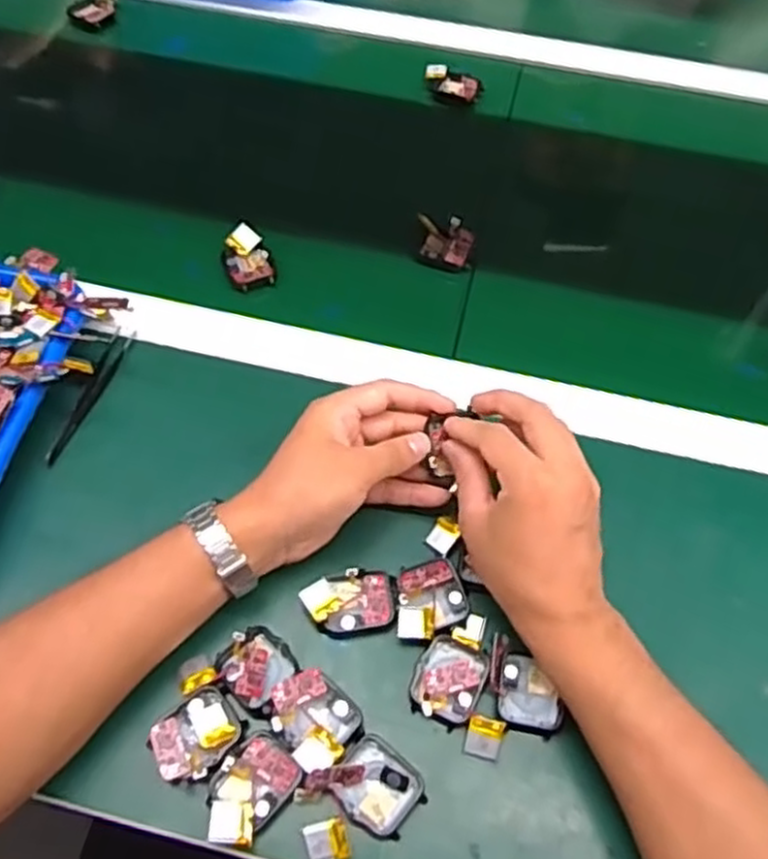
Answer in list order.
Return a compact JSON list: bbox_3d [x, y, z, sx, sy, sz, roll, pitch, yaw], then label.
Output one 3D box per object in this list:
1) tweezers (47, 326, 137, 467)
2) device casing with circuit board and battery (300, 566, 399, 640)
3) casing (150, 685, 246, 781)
[{"bbox_3d":[-0.204,-0.025,0.532,0.015,0.010,0.117,11,59,5],"label":"tweezers"},{"bbox_3d":[-0.020,0.103,0.454,0.054,0.017,0.036,-6,59,-6],"label":"device casing with circuit board and battery"},{"bbox_3d":[-0.103,0.167,0.411,0.046,0.007,0.038,-40,68,-23],"label":"casing"}]

